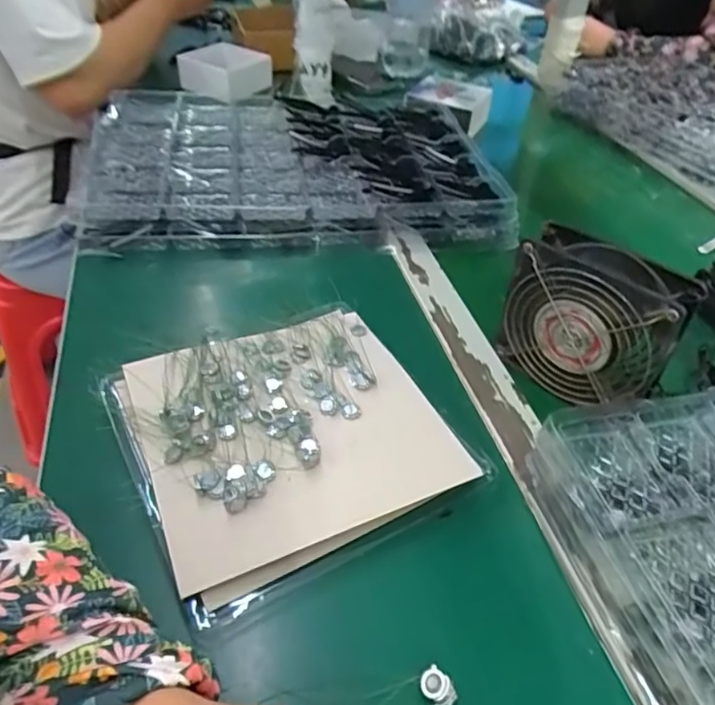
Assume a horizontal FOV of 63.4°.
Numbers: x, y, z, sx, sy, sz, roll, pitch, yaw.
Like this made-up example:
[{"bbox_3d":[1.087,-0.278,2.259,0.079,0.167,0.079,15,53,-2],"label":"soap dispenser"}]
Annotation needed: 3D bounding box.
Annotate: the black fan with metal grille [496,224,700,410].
[{"bbox_3d":[0.172,-0.021,0.428,0.047,0.104,0.121,-29,51,-33],"label":"black fan with metal grille"}]

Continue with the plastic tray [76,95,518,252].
[{"bbox_3d":[-0.078,-0.230,0.677,0.439,0.037,0.354,-4,42,-10],"label":"plastic tray"}]

